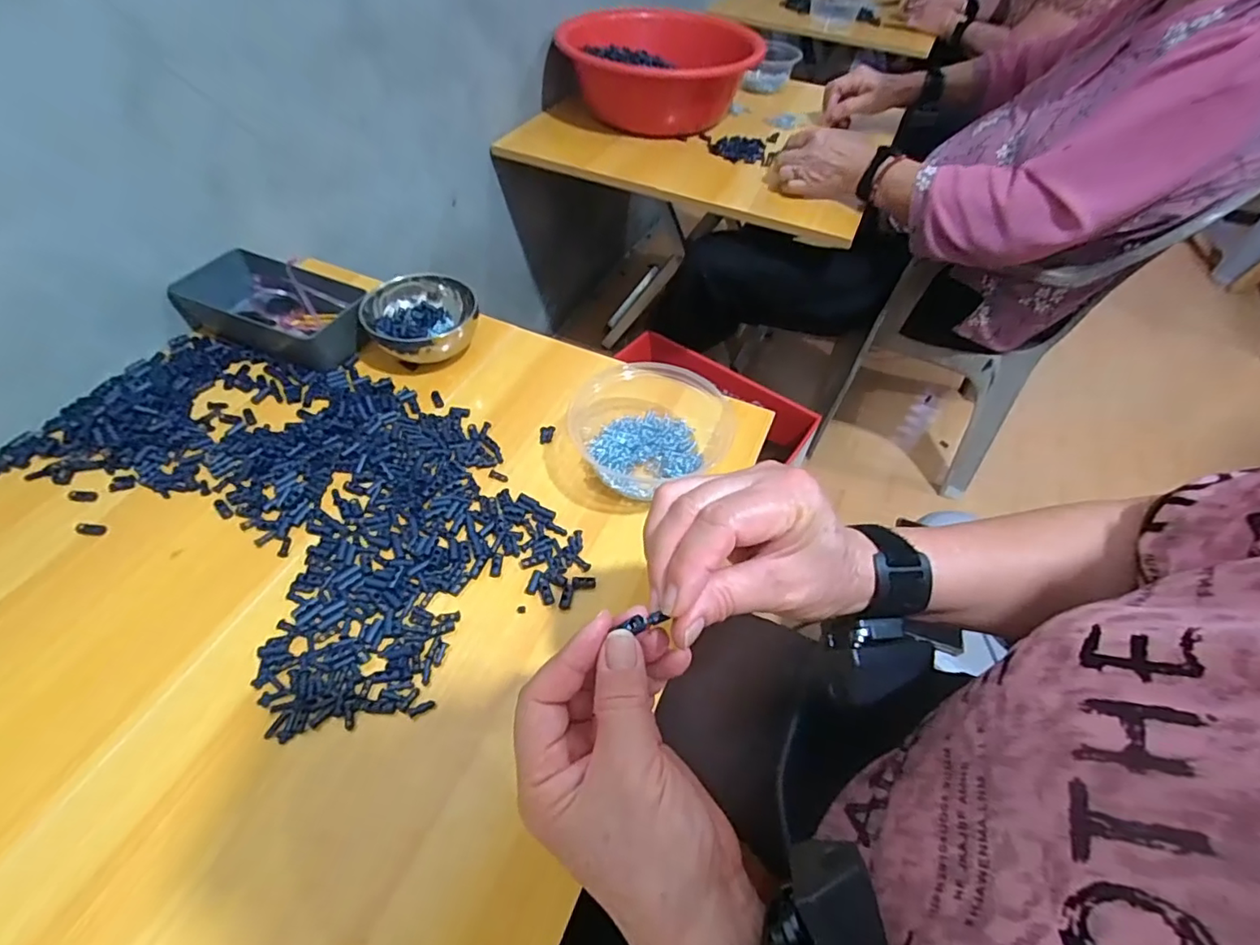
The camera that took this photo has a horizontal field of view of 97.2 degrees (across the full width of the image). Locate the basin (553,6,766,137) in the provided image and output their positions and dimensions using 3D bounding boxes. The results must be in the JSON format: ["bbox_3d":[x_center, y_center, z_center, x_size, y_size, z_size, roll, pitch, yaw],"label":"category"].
[{"bbox_3d":[0.050,-0.708,0.997,0.342,0.125,0.274,12,52,6],"label":"basin"}]

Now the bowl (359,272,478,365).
[{"bbox_3d":[-0.213,-0.159,0.577,0.112,0.052,0.112,2,52,-2],"label":"bowl"}]

